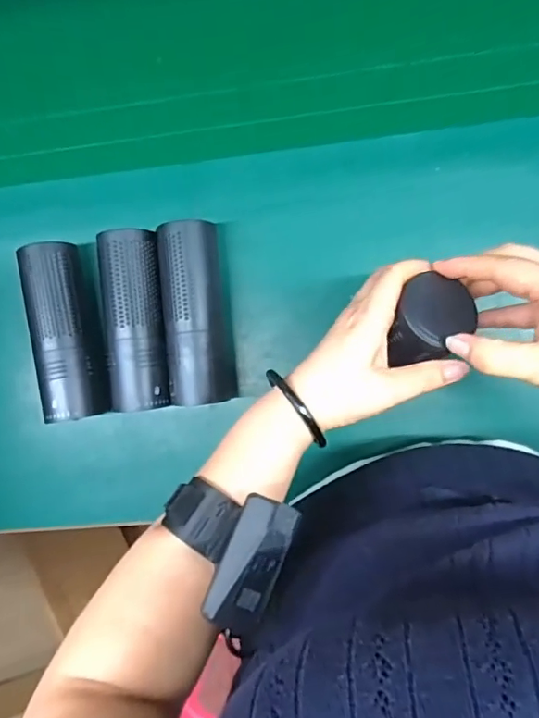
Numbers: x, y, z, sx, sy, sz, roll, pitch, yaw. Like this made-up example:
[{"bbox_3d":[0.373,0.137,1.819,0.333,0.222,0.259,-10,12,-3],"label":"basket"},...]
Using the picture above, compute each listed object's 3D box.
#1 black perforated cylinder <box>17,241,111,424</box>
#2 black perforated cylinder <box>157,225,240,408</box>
[{"bbox_3d":[-0.189,-0.026,0.504,0.056,0.054,0.162,-9,90,6],"label":"black perforated cylinder"},{"bbox_3d":[-0.066,-0.041,0.490,0.057,0.047,0.163,-6,90,6],"label":"black perforated cylinder"}]

